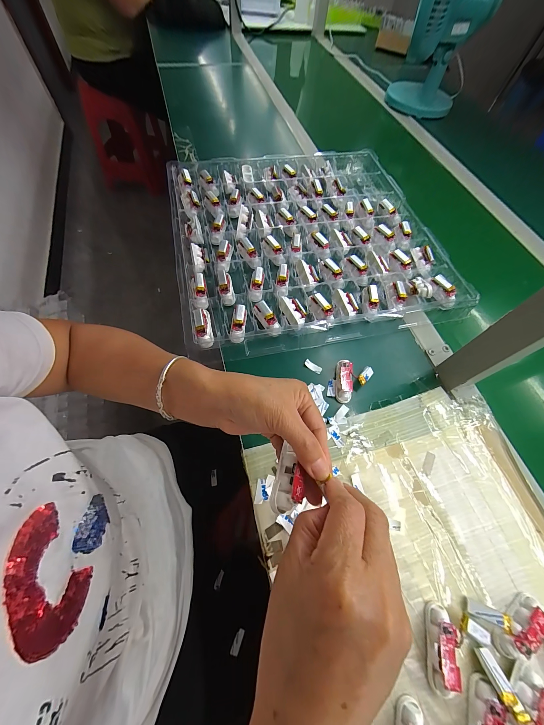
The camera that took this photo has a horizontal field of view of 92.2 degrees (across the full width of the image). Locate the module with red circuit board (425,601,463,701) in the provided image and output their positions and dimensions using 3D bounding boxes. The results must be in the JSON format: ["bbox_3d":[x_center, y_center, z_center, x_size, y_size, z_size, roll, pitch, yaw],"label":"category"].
[{"bbox_3d":[0.157,0.265,0.240,0.019,0.019,0.062,13,64,3],"label":"module with red circuit board"}]

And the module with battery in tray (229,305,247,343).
[{"bbox_3d":[-0.048,-0.056,0.379,0.020,0.013,0.062,5,64,-1],"label":"module with battery in tray"}]

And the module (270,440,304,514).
[{"bbox_3d":[0.015,0.096,0.214,0.024,0.014,0.050,14,64,3],"label":"module"}]

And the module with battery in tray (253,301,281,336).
[{"bbox_3d":[-0.008,-0.067,0.387,0.021,0.014,0.064,-31,70,-17],"label":"module with battery in tray"}]

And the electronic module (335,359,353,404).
[{"bbox_3d":[0.101,0.024,0.363,0.020,0.019,0.060,9,64,1],"label":"electronic module"}]

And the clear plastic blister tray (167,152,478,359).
[{"bbox_3d":[0.056,-0.239,0.481,0.449,0.030,0.445,-11,65,-9],"label":"clear plastic blister tray"}]

